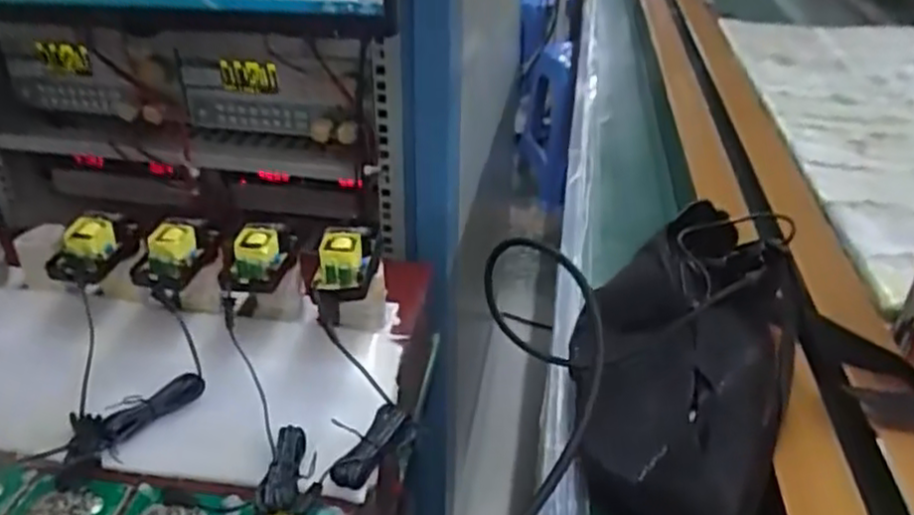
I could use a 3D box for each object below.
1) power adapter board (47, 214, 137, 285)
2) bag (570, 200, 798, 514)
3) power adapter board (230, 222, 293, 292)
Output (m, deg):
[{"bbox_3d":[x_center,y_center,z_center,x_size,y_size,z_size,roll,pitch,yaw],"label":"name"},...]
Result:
[{"bbox_3d":[-0.312,-0.013,0.624,0.052,0.032,0.080,7,33,8],"label":"power adapter board"},{"bbox_3d":[0.162,0.077,0.538,0.151,0.117,0.262,7,33,8],"label":"bag"},{"bbox_3d":[-0.167,-0.003,0.602,0.043,0.036,0.069,5,33,4],"label":"power adapter board"}]

